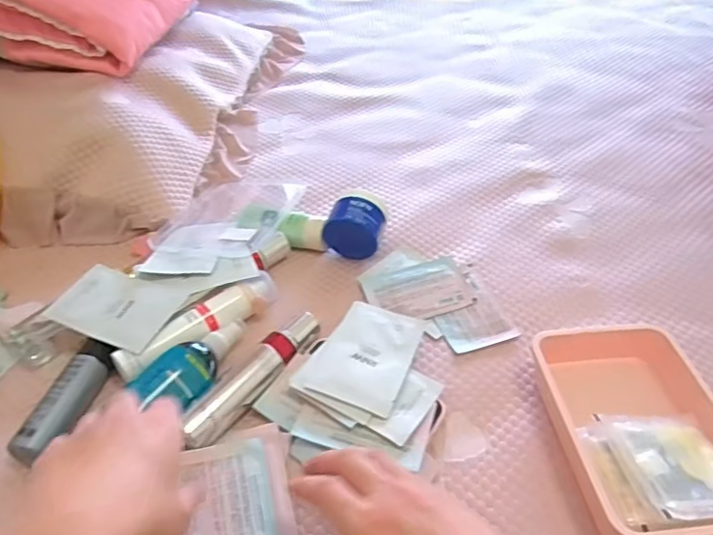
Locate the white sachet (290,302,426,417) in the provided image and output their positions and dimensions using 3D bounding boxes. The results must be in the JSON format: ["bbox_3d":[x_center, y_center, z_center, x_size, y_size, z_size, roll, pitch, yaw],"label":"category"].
[{"bbox_3d":[0.007,0.085,0.552,0.095,0.007,0.126,16,42,15],"label":"white sachet"}]

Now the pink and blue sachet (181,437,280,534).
[{"bbox_3d":[-0.105,0.196,0.442,0.076,0.004,0.115,-6,45,-16],"label":"pink and blue sachet"}]

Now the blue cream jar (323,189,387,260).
[{"bbox_3d":[-0.003,-0.049,0.673,0.072,0.071,0.045,12,44,12],"label":"blue cream jar"}]

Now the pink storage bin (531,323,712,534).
[{"bbox_3d":[0.245,0.137,0.481,0.141,0.047,0.200,-4,43,-5],"label":"pink storage bin"}]

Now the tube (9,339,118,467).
[{"bbox_3d":[-0.267,0.123,0.510,0.033,0.027,0.127,8,44,8],"label":"tube"}]

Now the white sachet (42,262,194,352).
[{"bbox_3d":[-0.253,0.041,0.579,0.128,0.011,0.084,17,45,17],"label":"white sachet"}]

